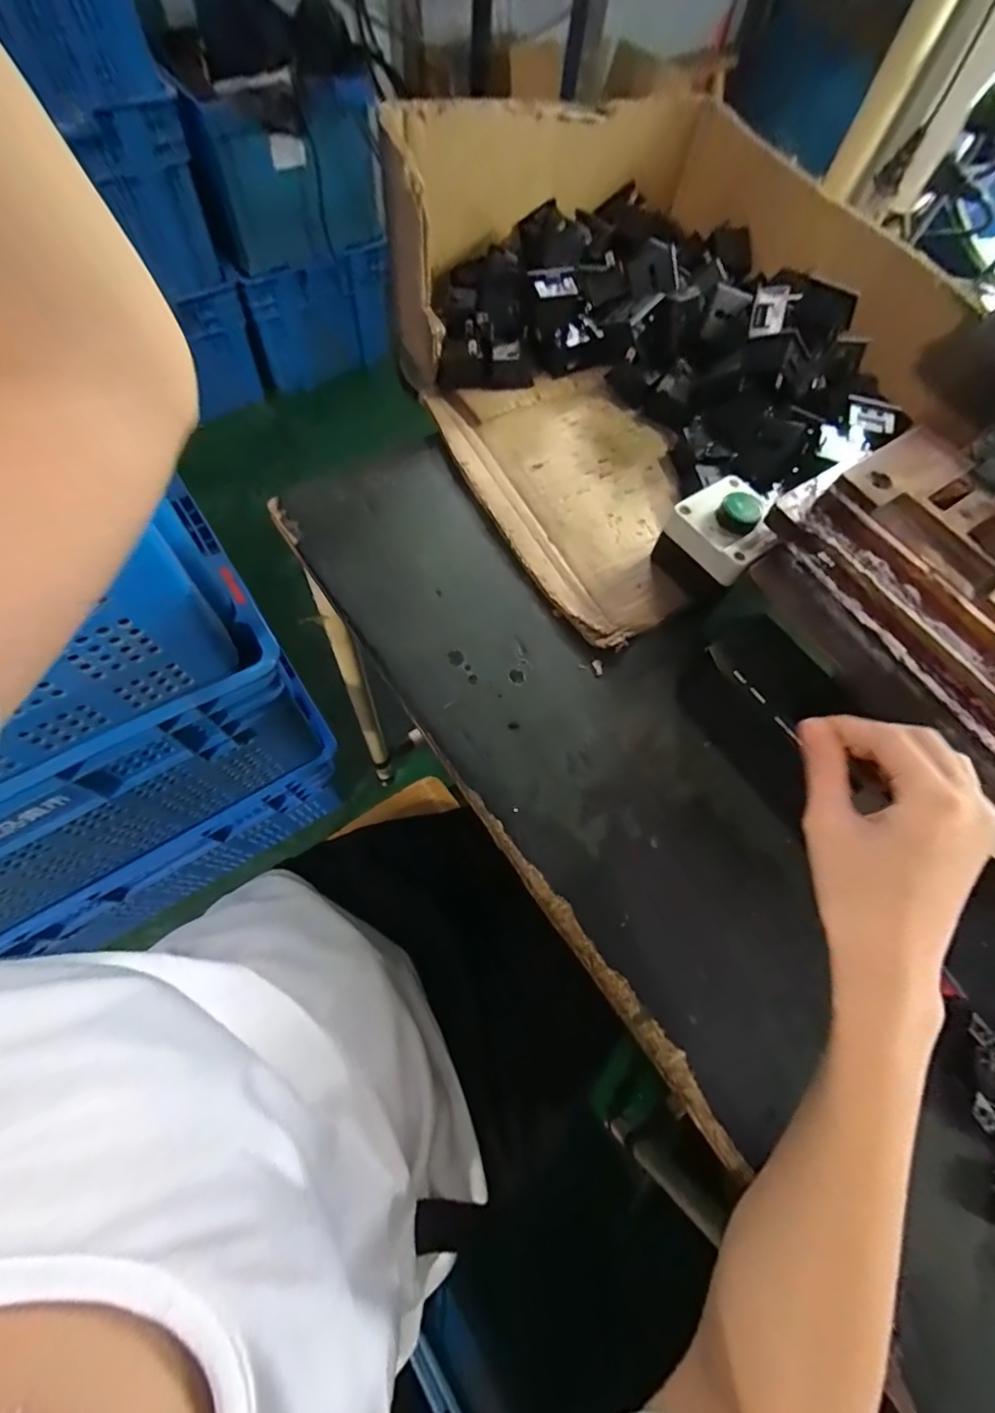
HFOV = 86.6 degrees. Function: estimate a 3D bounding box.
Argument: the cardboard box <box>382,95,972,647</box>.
[{"bbox_3d":[0.139,-0.318,0.432,0.389,0.127,0.391,-27,72,-15],"label":"cardboard box"}]

